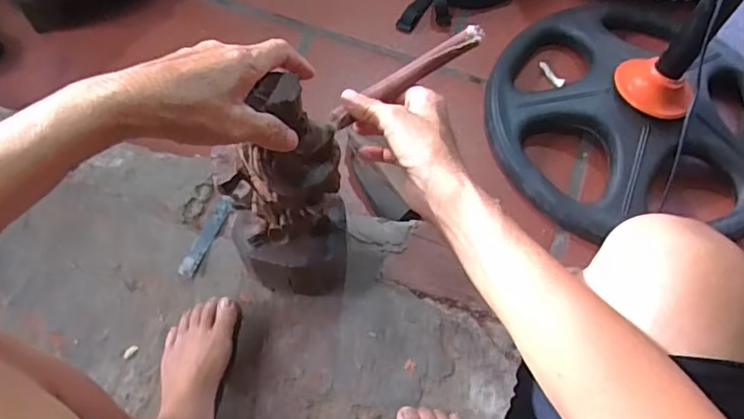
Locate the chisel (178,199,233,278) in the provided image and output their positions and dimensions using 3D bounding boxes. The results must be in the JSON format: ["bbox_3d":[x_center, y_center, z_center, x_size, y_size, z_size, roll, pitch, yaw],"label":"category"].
[{"bbox_3d":[-0.218,0.036,0.723,0.022,0.009,0.113,21,64,8],"label":"chisel"}]

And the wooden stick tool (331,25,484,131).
[{"bbox_3d":[0.028,-0.104,0.438,0.134,0.017,0.017,-31,67,8],"label":"wooden stick tool"}]

